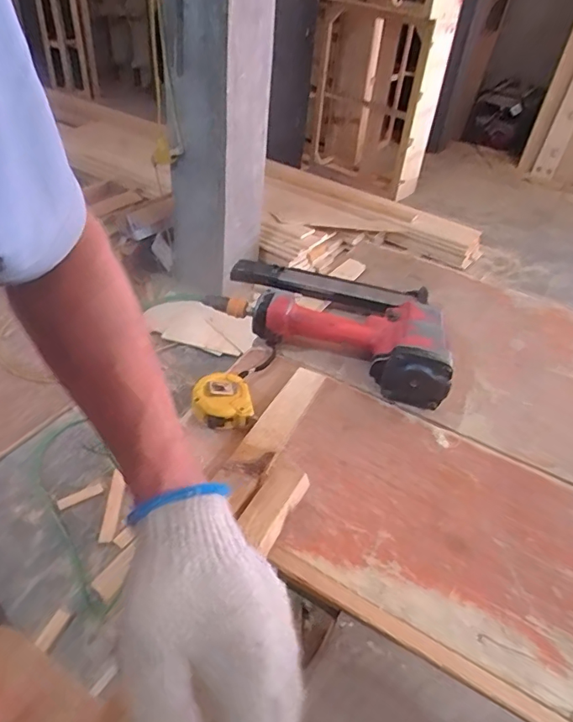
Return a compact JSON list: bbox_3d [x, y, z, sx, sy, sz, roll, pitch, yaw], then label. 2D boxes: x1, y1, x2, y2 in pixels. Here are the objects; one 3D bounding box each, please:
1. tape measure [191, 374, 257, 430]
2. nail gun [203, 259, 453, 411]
[{"bbox_3d":[-0.071,0.044,0.555,0.064,0.031,0.056,-1,44,-10],"label":"tape measure"},{"bbox_3d":[0.067,-0.067,0.699,0.341,0.082,0.179,24,45,17],"label":"nail gun"}]

